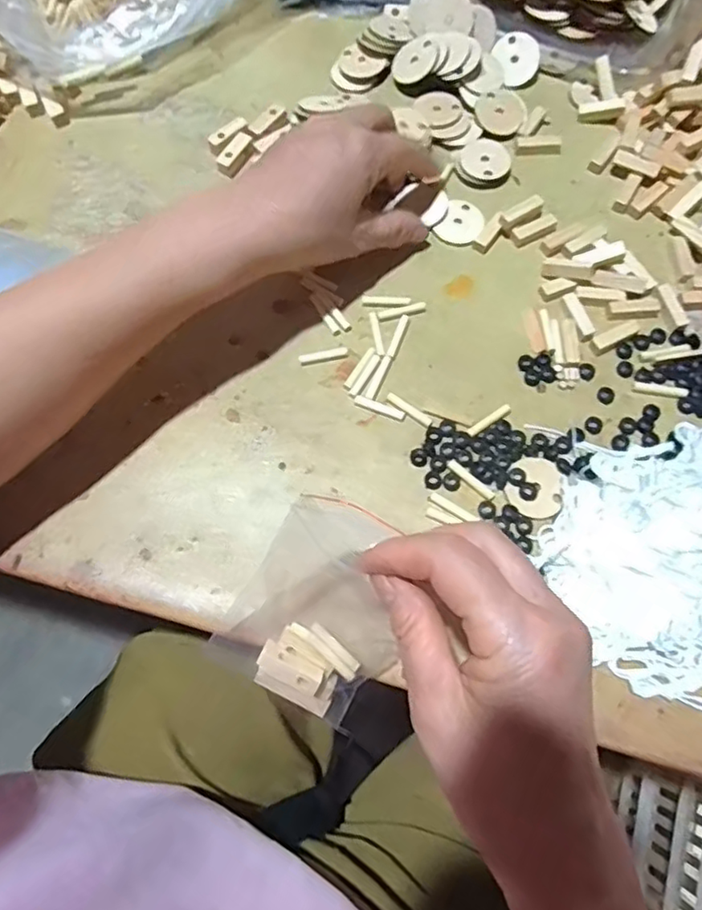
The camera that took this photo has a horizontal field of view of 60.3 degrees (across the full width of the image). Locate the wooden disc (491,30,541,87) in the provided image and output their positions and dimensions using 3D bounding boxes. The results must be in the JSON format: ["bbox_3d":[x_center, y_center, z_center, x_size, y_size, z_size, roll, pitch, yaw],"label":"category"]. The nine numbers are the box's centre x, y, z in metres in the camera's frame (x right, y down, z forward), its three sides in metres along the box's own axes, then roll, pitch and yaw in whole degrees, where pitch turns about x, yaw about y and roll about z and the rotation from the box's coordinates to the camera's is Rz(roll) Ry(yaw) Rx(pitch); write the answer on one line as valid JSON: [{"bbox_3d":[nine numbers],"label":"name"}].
[{"bbox_3d":[0.121,-0.287,0.436,0.033,0.004,0.035,0,93,-3],"label":"wooden disc"}]

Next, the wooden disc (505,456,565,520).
[{"bbox_3d":[0.101,0.018,0.335,0.030,0.004,0.035,1,70,2],"label":"wooden disc"}]

